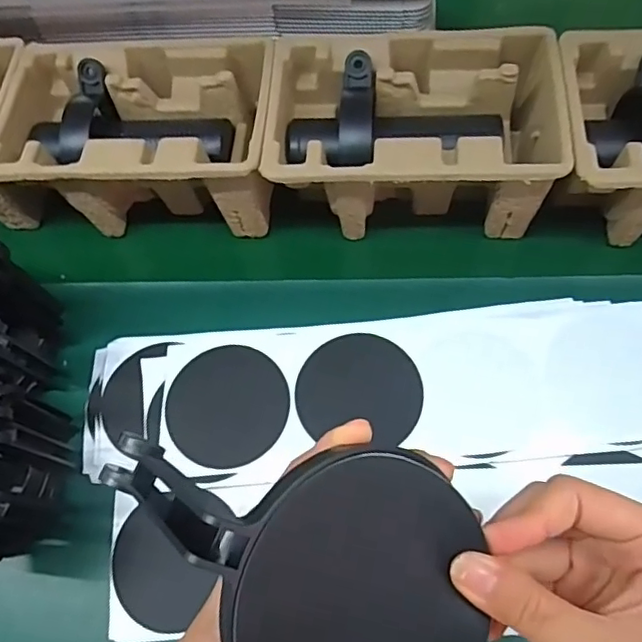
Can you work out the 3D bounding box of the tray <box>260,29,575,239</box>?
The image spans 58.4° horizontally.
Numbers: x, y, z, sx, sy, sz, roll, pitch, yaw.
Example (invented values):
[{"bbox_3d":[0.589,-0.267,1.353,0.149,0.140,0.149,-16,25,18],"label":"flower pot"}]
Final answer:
[{"bbox_3d":[0.072,-0.147,0.478,0.222,0.104,0.142,1,59,3],"label":"tray"}]

